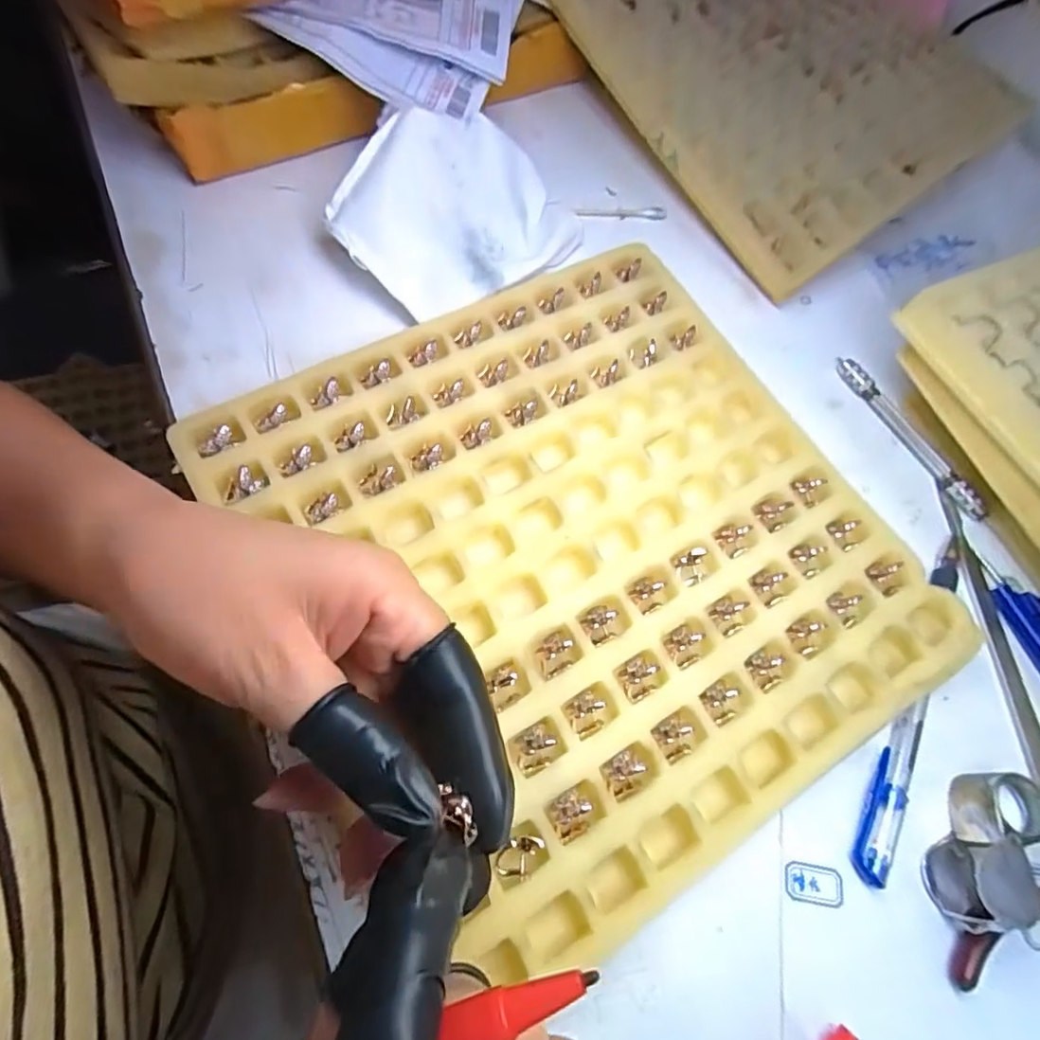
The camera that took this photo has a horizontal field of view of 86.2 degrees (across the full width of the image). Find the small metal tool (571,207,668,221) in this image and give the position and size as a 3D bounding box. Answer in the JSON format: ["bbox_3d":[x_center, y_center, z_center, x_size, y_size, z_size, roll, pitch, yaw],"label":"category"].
[{"bbox_3d":[0.061,-0.185,0.335,0.055,0.006,0.007,-1,68,-7],"label":"small metal tool"}]

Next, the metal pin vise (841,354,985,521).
[{"bbox_3d":[0.204,-0.045,0.292,0.008,0.011,0.106,-27,74,-16],"label":"metal pin vise"}]

